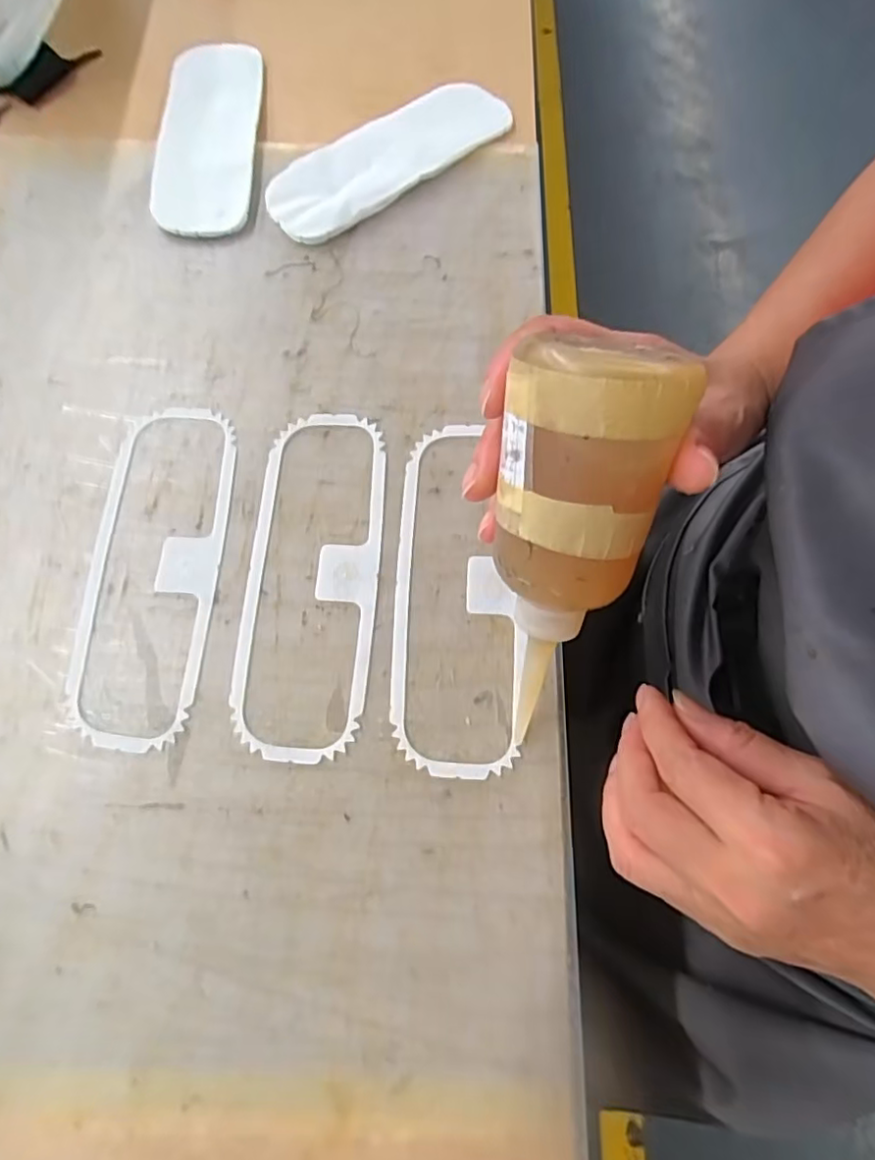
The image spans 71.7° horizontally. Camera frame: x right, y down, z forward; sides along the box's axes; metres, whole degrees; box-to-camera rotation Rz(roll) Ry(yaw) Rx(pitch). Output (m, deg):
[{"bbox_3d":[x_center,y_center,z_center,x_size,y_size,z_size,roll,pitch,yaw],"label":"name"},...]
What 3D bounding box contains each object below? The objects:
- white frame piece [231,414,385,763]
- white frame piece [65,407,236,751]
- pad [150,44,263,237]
[{"bbox_3d":[-0.066,-0.005,0.323,0.068,0.004,0.193,3,71,0],"label":"white frame piece"},{"bbox_3d":[-0.151,-0.010,0.324,0.066,0.004,0.192,2,71,0],"label":"white frame piece"},{"bbox_3d":[-0.161,-0.319,0.428,0.065,0.016,0.181,-2,71,-2],"label":"pad"}]

